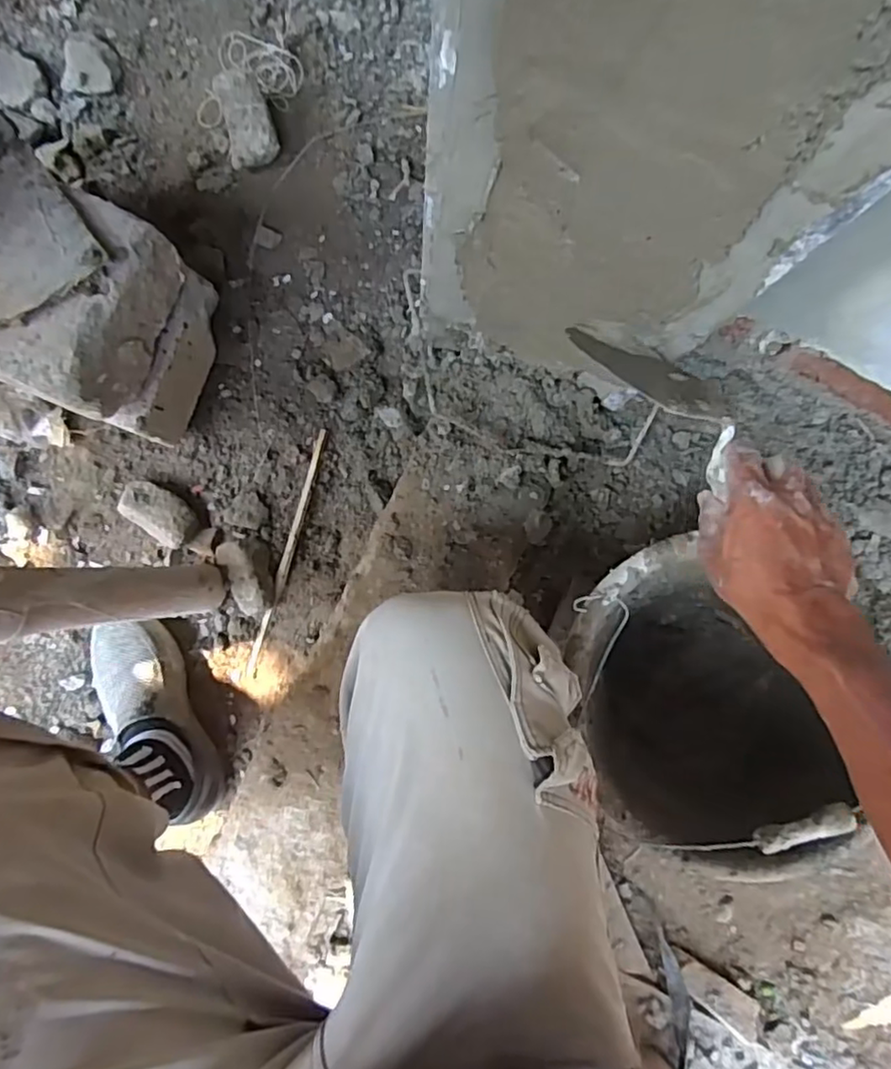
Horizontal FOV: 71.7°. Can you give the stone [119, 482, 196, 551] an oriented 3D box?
[{"bbox_3d":[-0.369,-0.029,0.792,0.099,0.033,0.055,35,84,0],"label":"stone"}]

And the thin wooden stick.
[{"bbox_3d":[-0.203,0.021,0.799,0.014,0.015,0.326,16,84,-2],"label":"thin wooden stick"}]

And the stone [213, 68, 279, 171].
[{"bbox_3d":[-0.249,-0.521,0.777,0.061,0.054,0.100,-12,86,-4],"label":"stone"}]

